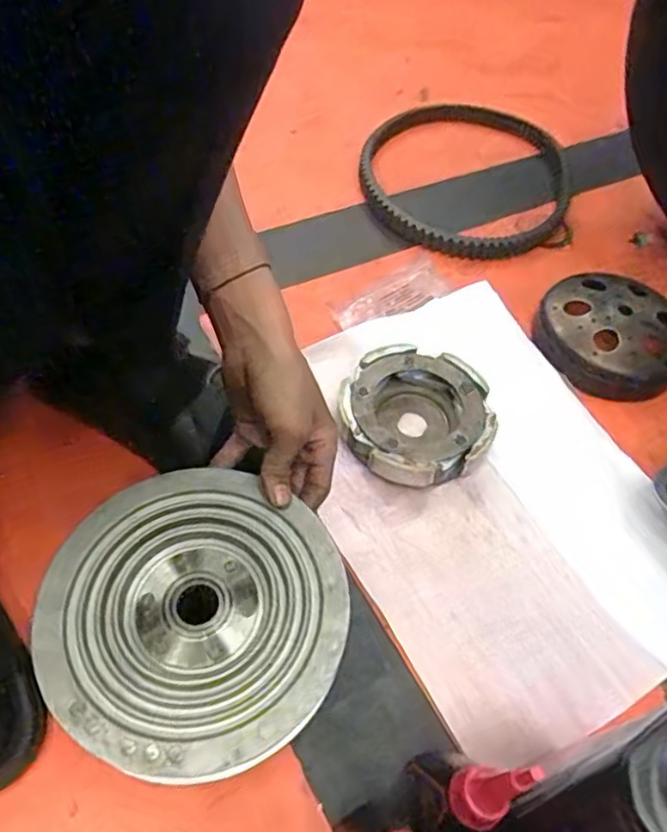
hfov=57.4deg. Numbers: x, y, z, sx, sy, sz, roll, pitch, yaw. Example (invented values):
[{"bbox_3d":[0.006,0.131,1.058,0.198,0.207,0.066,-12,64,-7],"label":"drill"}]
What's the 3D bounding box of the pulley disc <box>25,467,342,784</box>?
[{"bbox_3d":[-0.082,0.116,0.370,0.172,0.019,0.177,-17,57,-17],"label":"pulley disc"}]

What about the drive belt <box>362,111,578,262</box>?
[{"bbox_3d":[0.196,-0.336,0.817,0.351,0.028,0.265,-36,64,-27],"label":"drive belt"}]

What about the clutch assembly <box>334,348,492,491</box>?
[{"bbox_3d":[0.075,-0.004,0.561,0.132,0.044,0.135,3,54,-4],"label":"clutch assembly"}]

